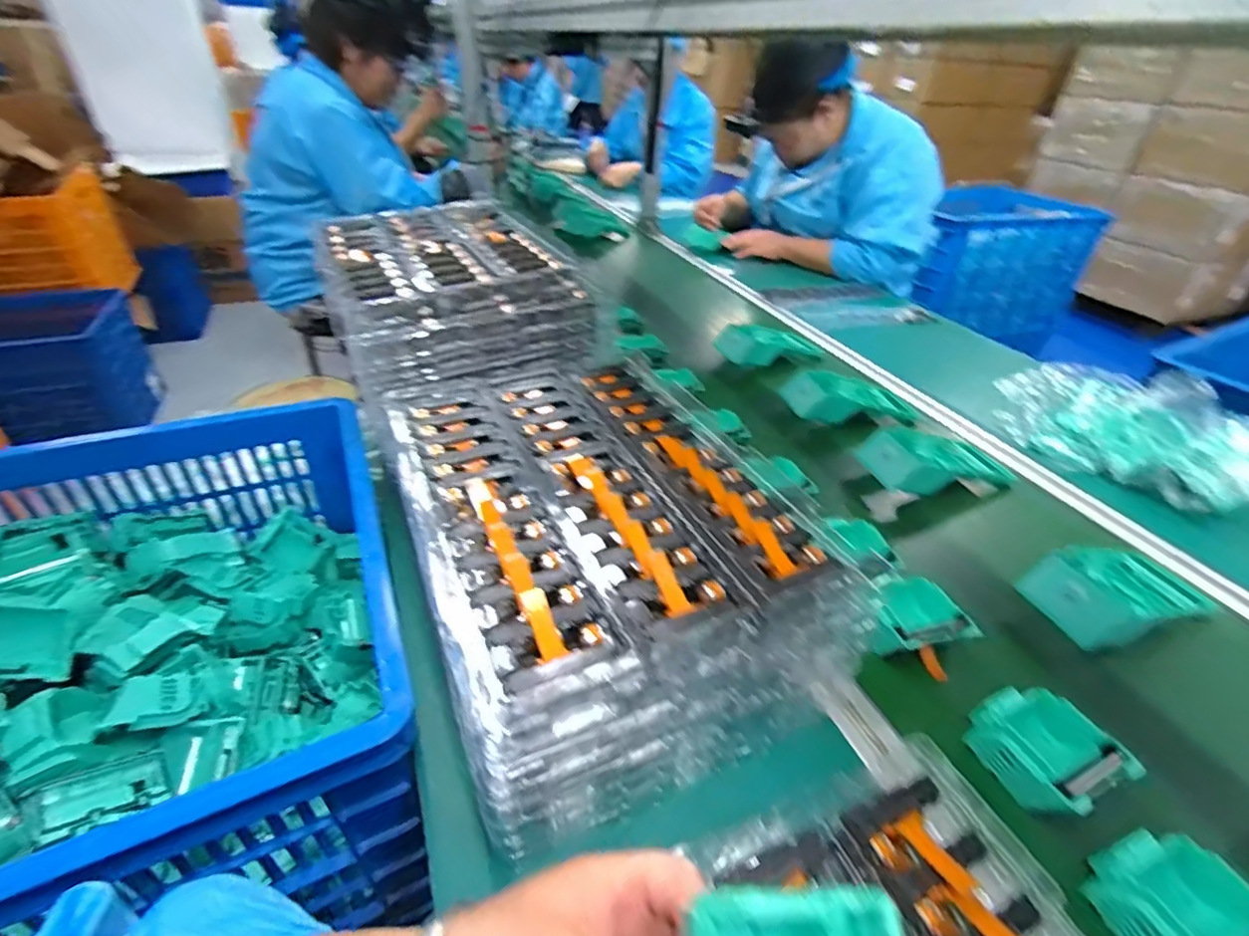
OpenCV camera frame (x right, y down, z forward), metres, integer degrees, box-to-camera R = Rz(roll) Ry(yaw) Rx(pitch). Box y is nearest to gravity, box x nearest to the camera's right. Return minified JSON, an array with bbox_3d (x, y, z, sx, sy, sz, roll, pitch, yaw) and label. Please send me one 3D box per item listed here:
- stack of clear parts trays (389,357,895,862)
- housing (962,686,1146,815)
[{"bbox_3d":[-0.035,0.049,0.497,0.263,0.122,0.394,-14,39,-22],"label":"stack of clear parts trays"},{"bbox_3d":[0.303,0.201,0.419,0.078,0.036,0.082,-16,40,-24],"label":"housing"}]

